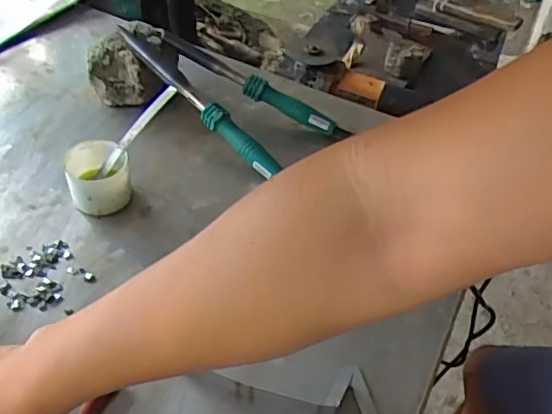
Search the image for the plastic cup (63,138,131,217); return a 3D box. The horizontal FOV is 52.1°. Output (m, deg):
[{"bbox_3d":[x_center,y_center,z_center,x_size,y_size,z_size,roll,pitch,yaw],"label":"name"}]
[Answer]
[{"bbox_3d":[-0.189,-0.030,0.602,0.062,0.055,0.061,3,46,-3],"label":"plastic cup"}]

